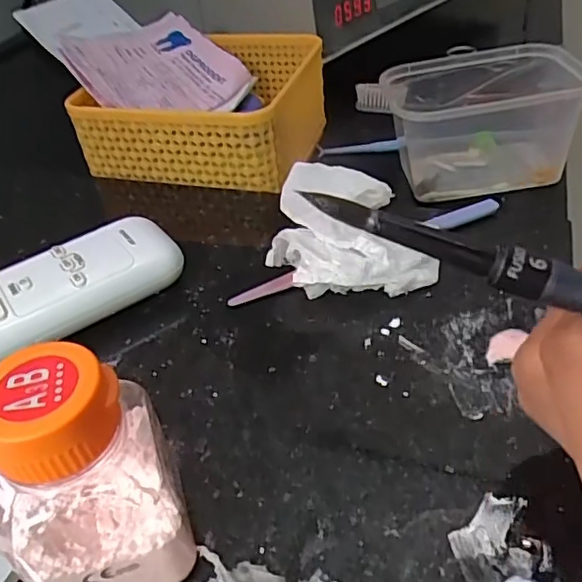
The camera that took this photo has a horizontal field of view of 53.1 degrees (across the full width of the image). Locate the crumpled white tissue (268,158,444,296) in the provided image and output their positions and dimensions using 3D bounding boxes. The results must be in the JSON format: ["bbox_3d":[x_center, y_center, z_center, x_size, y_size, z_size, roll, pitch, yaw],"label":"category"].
[{"bbox_3d":[0.027,-0.025,0.250,0.069,0.044,0.052,18,46,27],"label":"crumpled white tissue"}]

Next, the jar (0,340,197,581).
[{"bbox_3d":[-0.053,0.050,0.151,0.042,0.072,0.035,-18,41,-13],"label":"jar"}]

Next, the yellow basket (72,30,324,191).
[{"bbox_3d":[-0.048,-0.123,0.378,0.132,0.043,0.133,8,42,17],"label":"yellow basket"}]

